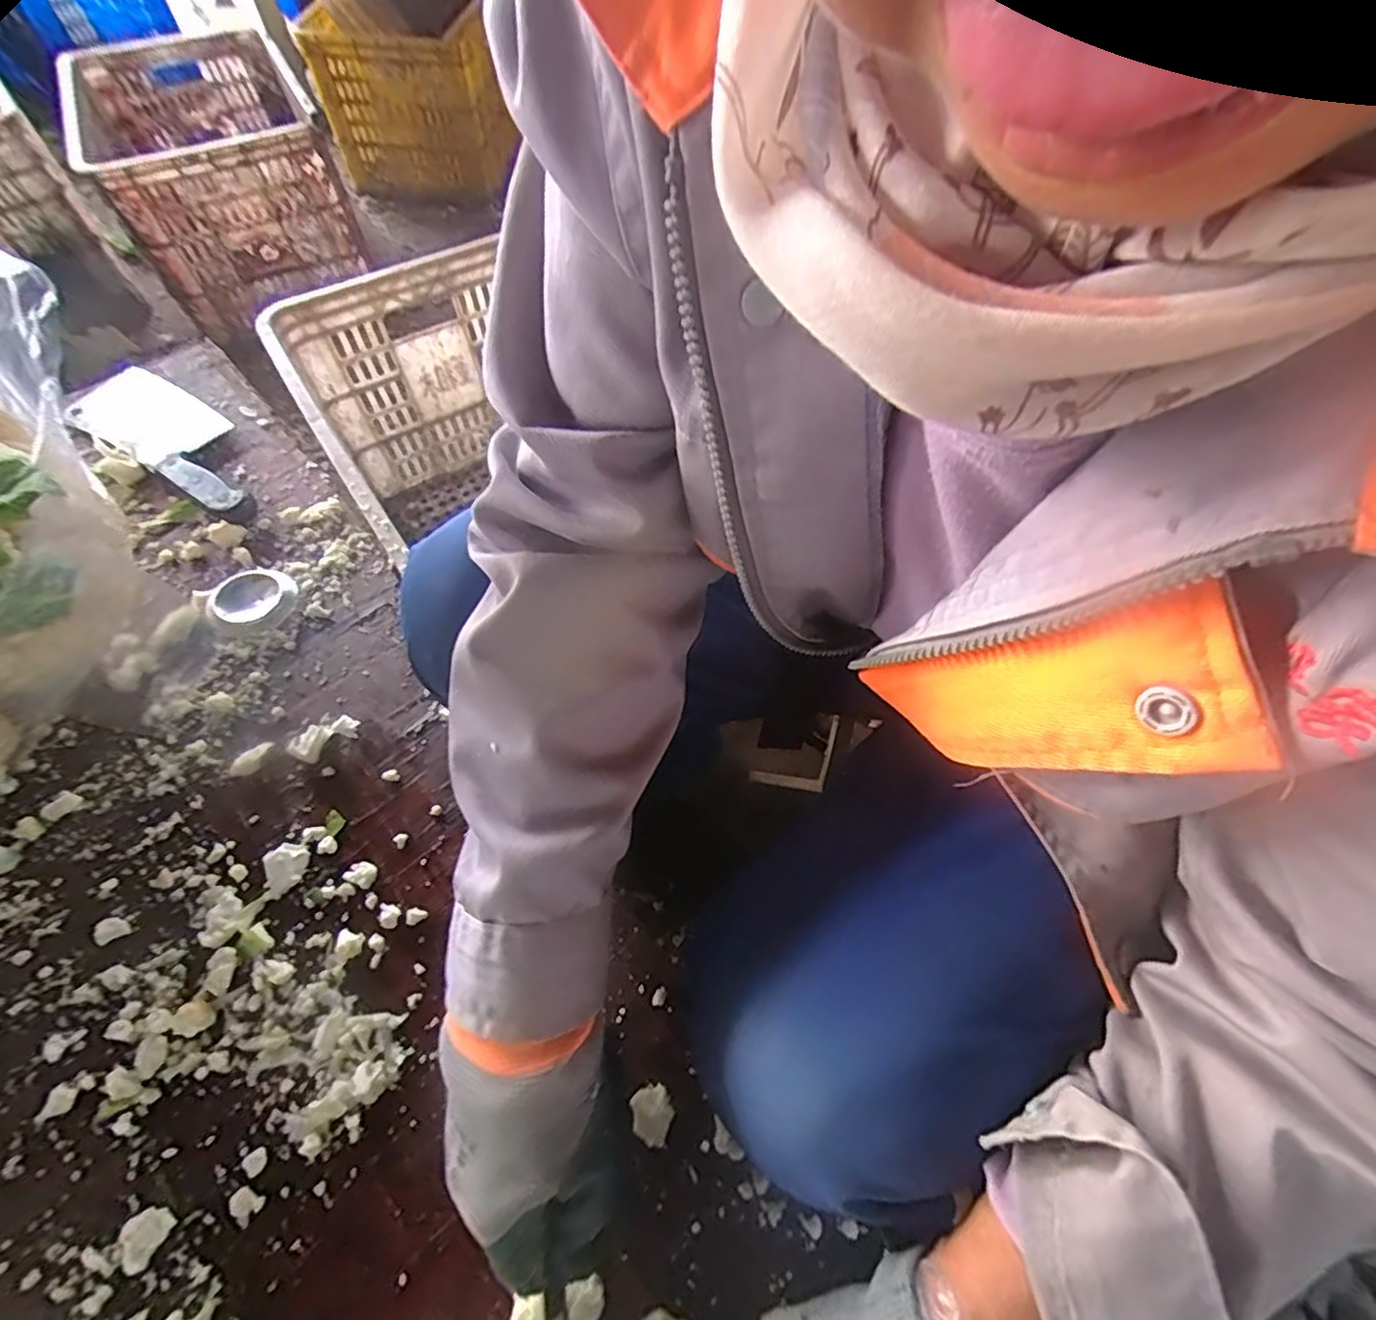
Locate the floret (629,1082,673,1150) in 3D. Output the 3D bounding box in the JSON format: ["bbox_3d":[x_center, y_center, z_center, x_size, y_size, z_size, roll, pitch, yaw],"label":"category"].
[{"bbox_3d":[-0.018,0.238,0.330,0.021,0.012,0.026,-14,59,-9],"label":"floret"}]

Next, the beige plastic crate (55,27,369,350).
[{"bbox_3d":[-0.869,-0.904,1.203,0.356,0.287,0.608,-25,61,-15],"label":"beige plastic crate"}]

